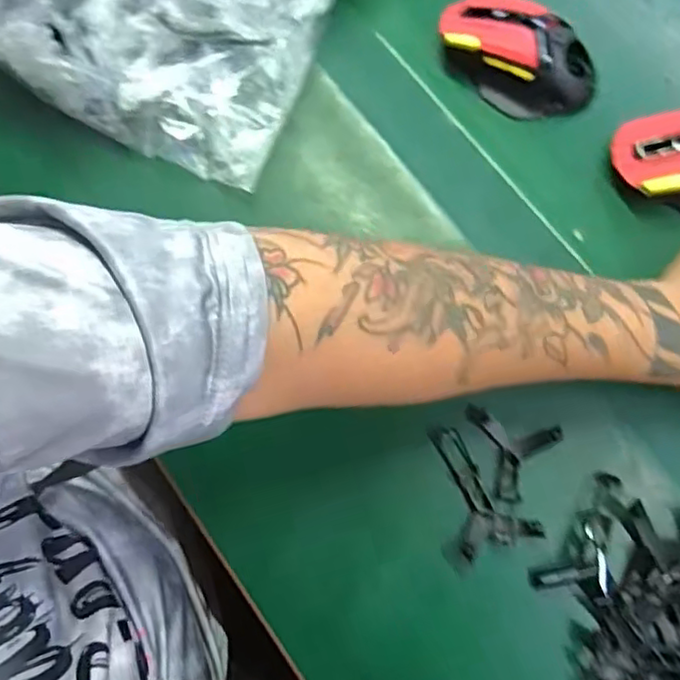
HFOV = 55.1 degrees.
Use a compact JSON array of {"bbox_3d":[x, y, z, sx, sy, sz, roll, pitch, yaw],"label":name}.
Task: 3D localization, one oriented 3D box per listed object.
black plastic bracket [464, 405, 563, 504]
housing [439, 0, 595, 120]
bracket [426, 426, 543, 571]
[{"bbox_3d":[0.101,0.071,0.397,0.057,0.015,0.049,16,74,4],"label":"black plastic bracket"},{"bbox_3d":[0.127,-0.207,0.473,0.117,0.044,0.055,38,77,10],"label":"housing"},{"bbox_3d":[0.080,0.092,0.399,0.056,0.015,0.081,-21,75,-6],"label":"bracket"}]

